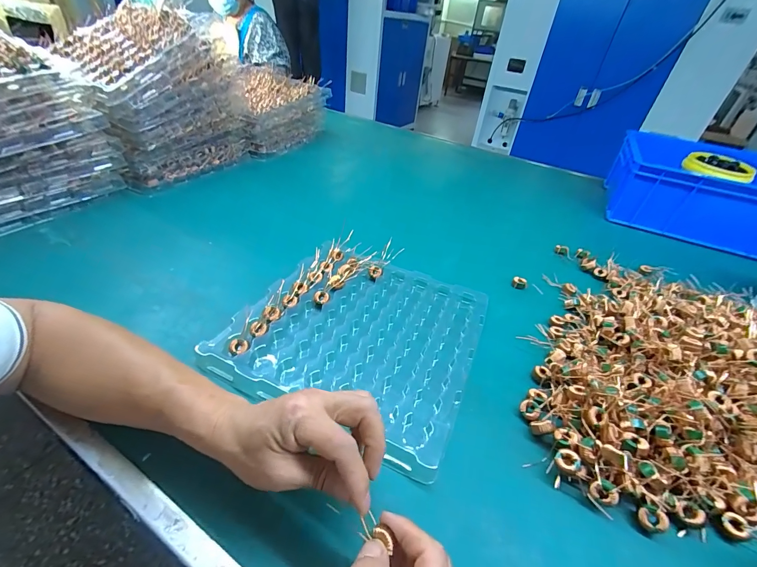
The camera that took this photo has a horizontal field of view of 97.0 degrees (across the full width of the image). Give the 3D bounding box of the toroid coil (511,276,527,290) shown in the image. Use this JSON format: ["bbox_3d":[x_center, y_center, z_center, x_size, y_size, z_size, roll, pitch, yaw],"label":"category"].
[{"bbox_3d":[0.239,0.000,0.568,0.024,0.016,0.014,22,42,16],"label":"toroid coil"}]

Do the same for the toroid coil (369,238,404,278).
[{"bbox_3d":[0.011,-0.037,0.545,0.025,0.027,0.068,30,81,26],"label":"toroid coil"}]

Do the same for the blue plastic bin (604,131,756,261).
[{"bbox_3d":[0.768,-0.205,0.784,0.386,0.155,0.249,23,42,17],"label":"blue plastic bin"}]

